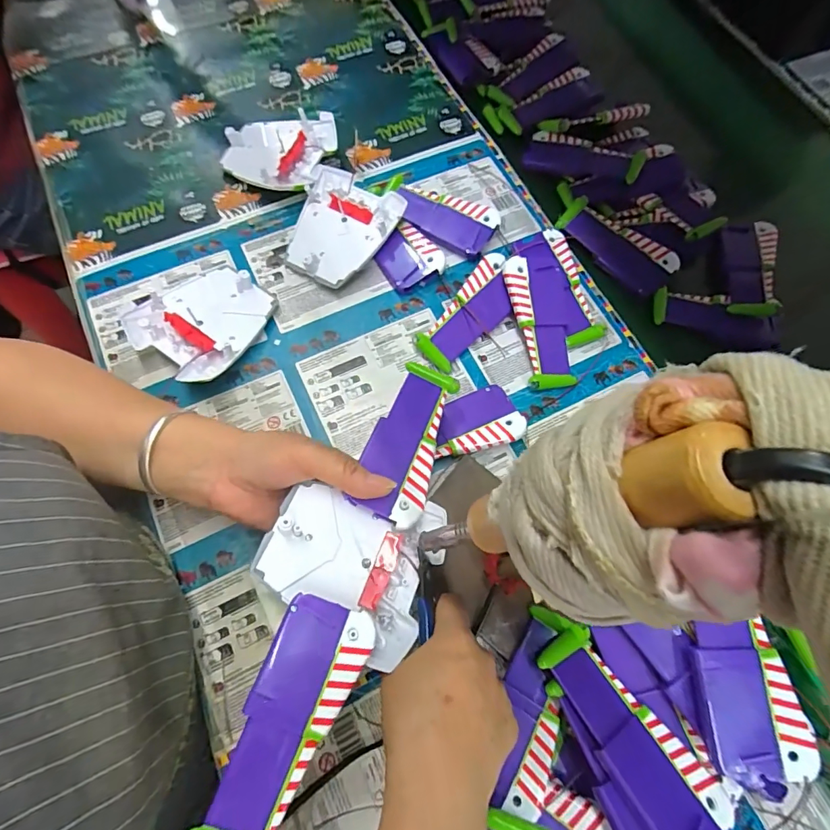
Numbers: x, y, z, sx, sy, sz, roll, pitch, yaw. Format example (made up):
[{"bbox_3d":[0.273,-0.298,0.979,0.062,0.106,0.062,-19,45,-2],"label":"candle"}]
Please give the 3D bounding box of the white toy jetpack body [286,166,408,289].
[{"bbox_3d":[-0.074,-0.178,0.434,0.095,0.030,0.106,28,72,9],"label":"white toy jetpack body"}]

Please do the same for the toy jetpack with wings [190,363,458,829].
[{"bbox_3d":[-0.041,0.093,0.290,0.099,0.034,0.289,20,61,6],"label":"toy jetpack with wings"}]

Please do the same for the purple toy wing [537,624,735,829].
[{"bbox_3d":[0.126,0.188,0.268,0.052,0.016,0.117,-31,61,-12],"label":"purple toy wing"}]

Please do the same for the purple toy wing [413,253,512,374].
[{"bbox_3d":[0.053,-0.093,0.413,0.048,0.023,0.115,38,74,12],"label":"purple toy wing"}]

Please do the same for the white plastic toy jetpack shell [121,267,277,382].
[{"bbox_3d":[-0.183,-0.083,0.399,0.091,0.026,0.106,36,73,11],"label":"white plastic toy jetpack shell"}]

